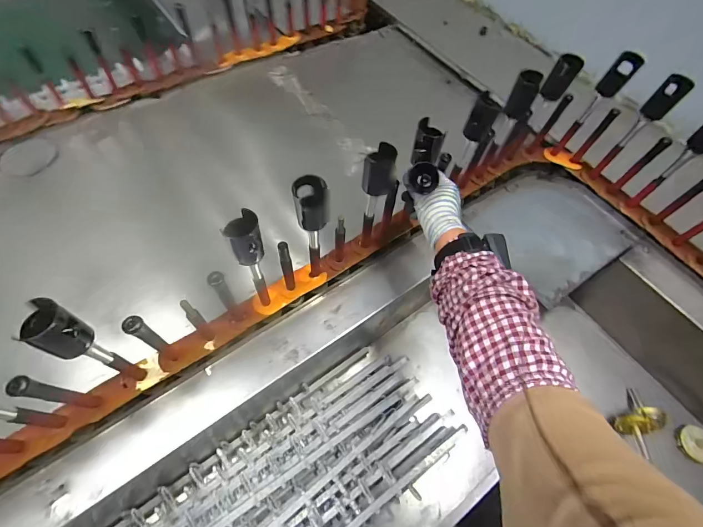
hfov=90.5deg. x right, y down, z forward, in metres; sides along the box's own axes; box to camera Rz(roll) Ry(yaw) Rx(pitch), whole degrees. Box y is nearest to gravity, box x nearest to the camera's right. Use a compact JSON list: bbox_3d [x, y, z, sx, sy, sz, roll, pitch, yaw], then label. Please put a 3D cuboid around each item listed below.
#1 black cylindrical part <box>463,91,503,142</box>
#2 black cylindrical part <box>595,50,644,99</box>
[{"bbox_3d":[0.207,-0.228,0.550,0.040,0.081,0.031,24,61,9],"label":"black cylindrical part"},{"bbox_3d":[0.495,-0.349,0.644,0.042,0.070,0.042,2,60,-3],"label":"black cylindrical part"}]

